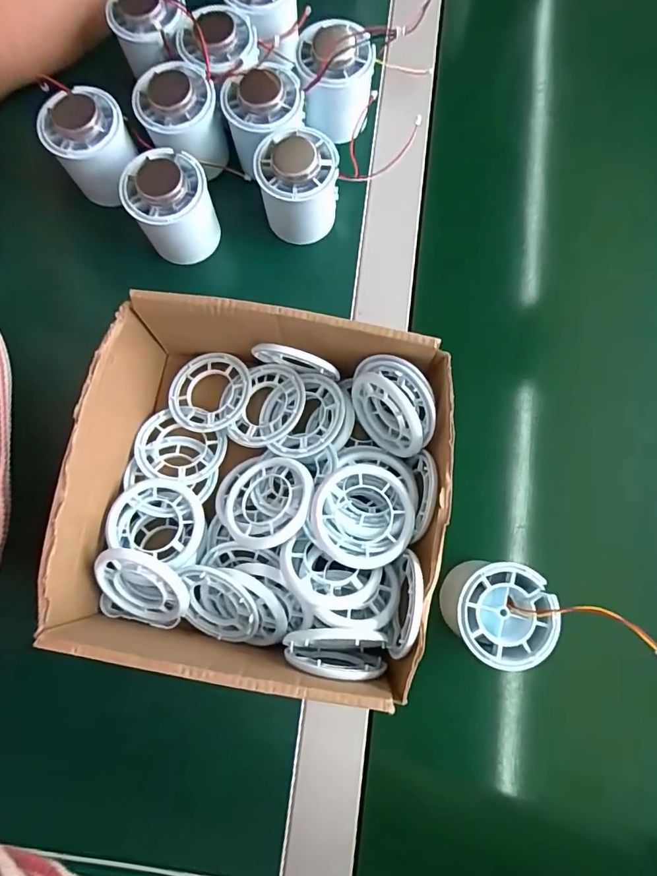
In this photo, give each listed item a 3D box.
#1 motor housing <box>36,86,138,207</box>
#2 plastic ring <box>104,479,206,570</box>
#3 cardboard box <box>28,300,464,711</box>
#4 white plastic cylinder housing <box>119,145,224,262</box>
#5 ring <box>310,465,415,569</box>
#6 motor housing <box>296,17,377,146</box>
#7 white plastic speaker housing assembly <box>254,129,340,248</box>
[{"bbox_3d":[-0.166,-0.205,0.338,0.052,0.056,0.051,0,77,-1],"label":"motor housing"},{"bbox_3d":[-0.104,0.050,0.289,0.056,0.007,0.048,18,77,3],"label":"plastic ring"},{"bbox_3d":[-0.041,0.031,0.277,0.203,0.069,0.193,11,77,1],"label":"cardboard box"},{"bbox_3d":[-0.106,-0.157,0.324,0.053,0.051,0.050,0,77,-1],"label":"white plastic cylinder housing"},{"bbox_3d":[0.019,0.043,0.265,0.056,0.007,0.056,0,77,-1],"label":"ring"},{"bbox_3d":[0.004,-0.260,0.341,0.054,0.056,0.053,8,77,1],"label":"motor housing"},{"bbox_3d":[-0.021,-0.172,0.326,0.053,0.051,0.051,0,77,-1],"label":"white plastic speaker housing assembly"}]

